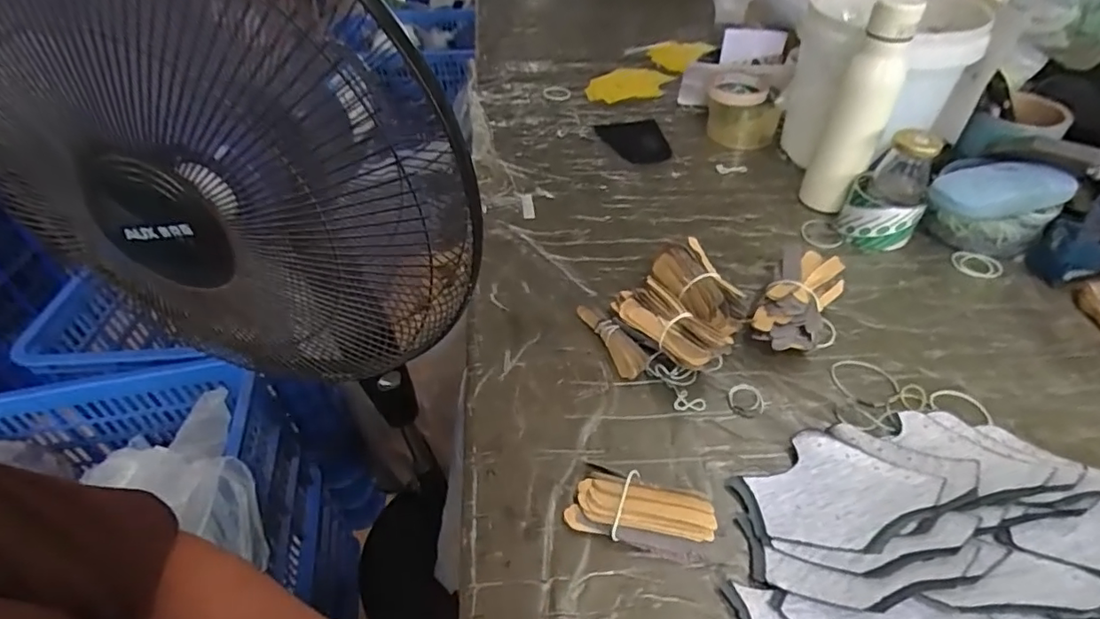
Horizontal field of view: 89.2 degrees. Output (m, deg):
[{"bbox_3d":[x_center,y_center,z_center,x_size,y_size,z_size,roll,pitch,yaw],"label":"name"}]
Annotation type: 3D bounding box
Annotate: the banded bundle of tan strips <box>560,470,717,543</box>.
[{"bbox_3d":[0.067,0.151,0.424,0.106,0.021,0.044,3,44,6],"label":"banded bundle of tan strips"}]

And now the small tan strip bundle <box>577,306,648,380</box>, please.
[{"bbox_3d":[0.062,0.028,0.550,0.026,0.020,0.095,-21,47,-18],"label":"small tan strip bundle"}]

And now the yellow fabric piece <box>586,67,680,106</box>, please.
[{"bbox_3d":[0.146,-0.406,1.010,0.171,0.013,0.113,-24,52,-22],"label":"yellow fabric piece"}]

